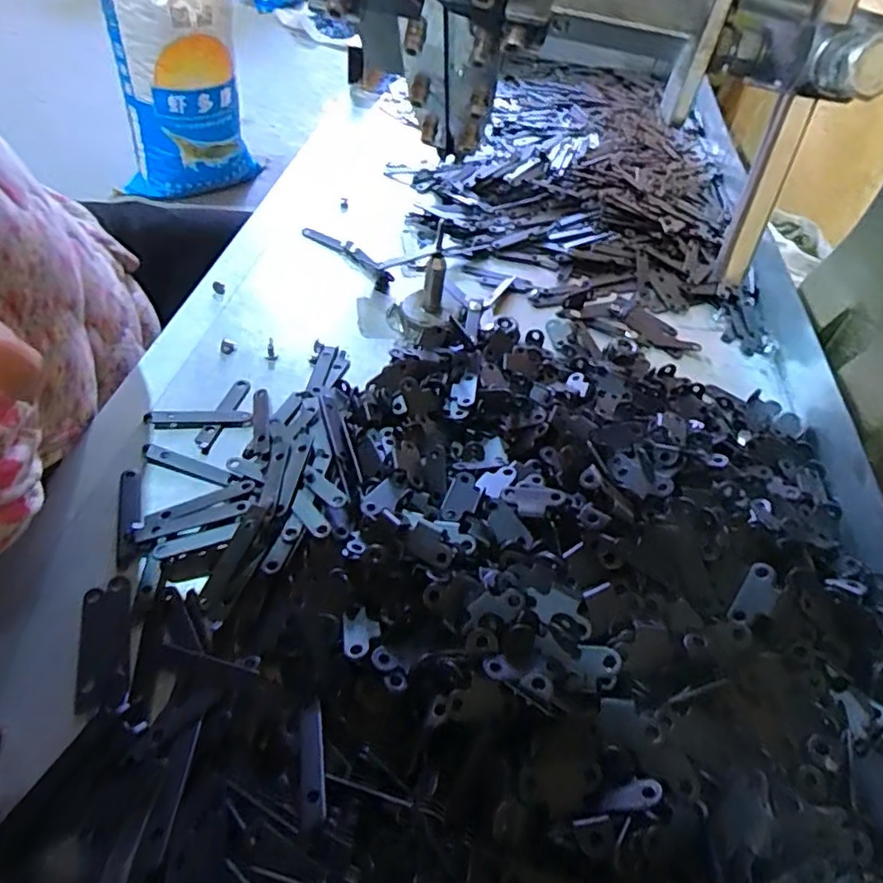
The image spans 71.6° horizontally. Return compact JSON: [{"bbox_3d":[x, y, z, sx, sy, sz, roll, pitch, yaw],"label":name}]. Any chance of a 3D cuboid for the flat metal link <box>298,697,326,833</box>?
[{"bbox_3d":[-0.044,0.110,0.208,0.008,0.006,0.045,-7,28,-10],"label":"flat metal link"}]

